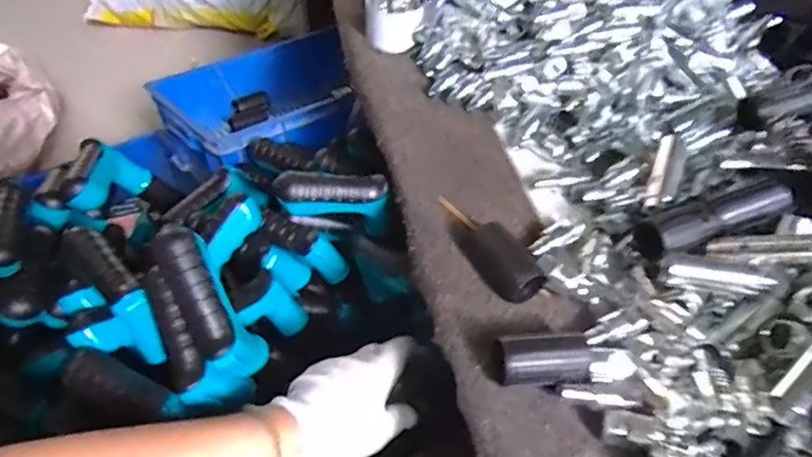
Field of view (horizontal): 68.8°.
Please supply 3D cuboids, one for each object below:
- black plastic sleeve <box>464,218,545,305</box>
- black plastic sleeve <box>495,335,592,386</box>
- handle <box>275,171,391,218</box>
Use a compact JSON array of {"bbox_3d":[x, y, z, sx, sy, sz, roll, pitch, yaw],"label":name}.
[{"bbox_3d":[0.076,0.023,0.464,0.035,0.034,0.066,-24,53,-25],"label":"black plastic sleeve"},{"bbox_3d":[0.094,0.093,0.404,0.065,0.029,0.031,-3,47,-8],"label":"black plastic sleeve"},{"bbox_3d":[-0.070,-0.032,0.565,0.103,0.039,0.034,-4,47,-10],"label":"handle"}]

